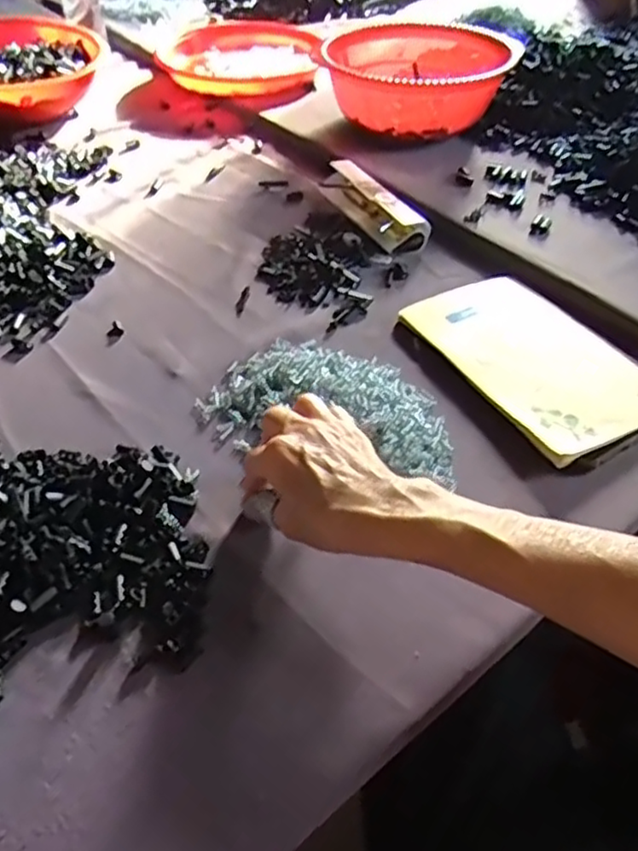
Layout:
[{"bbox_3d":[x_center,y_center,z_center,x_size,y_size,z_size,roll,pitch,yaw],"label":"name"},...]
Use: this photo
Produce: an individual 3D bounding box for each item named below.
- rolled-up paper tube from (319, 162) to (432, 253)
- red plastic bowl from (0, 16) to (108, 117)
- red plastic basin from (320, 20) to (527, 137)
[{"bbox_3d":[0.057,-0.231,0.700,0.046,0.034,0.154,-23,50,-20],"label":"rolled-up paper tube"},{"bbox_3d":[-0.412,-0.481,0.911,0.249,0.087,0.224,-27,52,-22],"label":"red plastic bowl"},{"bbox_3d":[0.114,-0.419,0.825,0.218,0.089,0.216,-1,47,1],"label":"red plastic basin"}]

